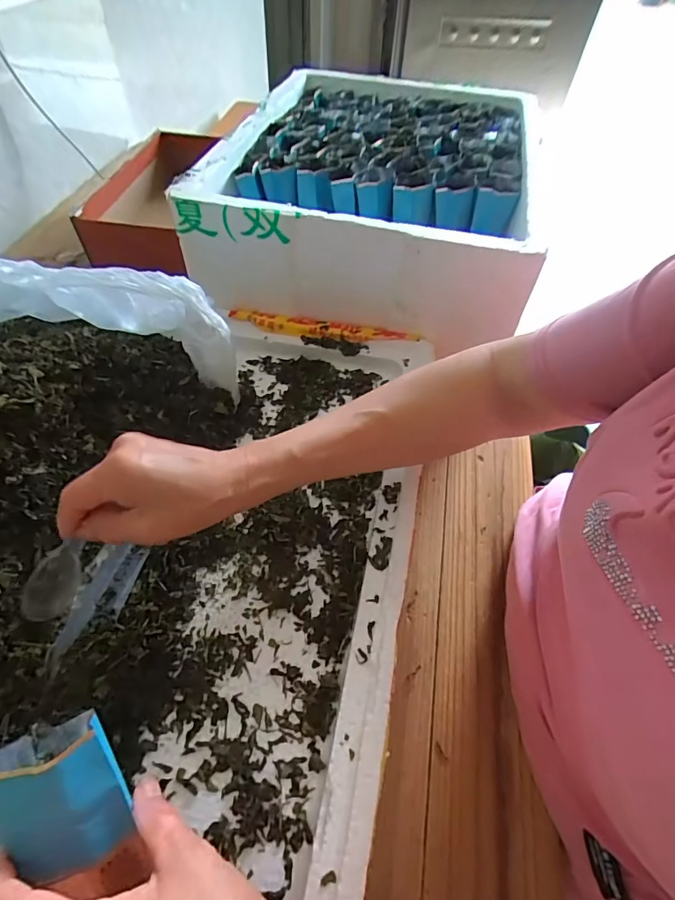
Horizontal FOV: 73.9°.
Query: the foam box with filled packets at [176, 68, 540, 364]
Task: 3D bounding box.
[{"bbox_3d":[0.056,-0.341,0.609,0.353,0.145,0.504,11,53,5],"label":"foam box with filled packets"}]

